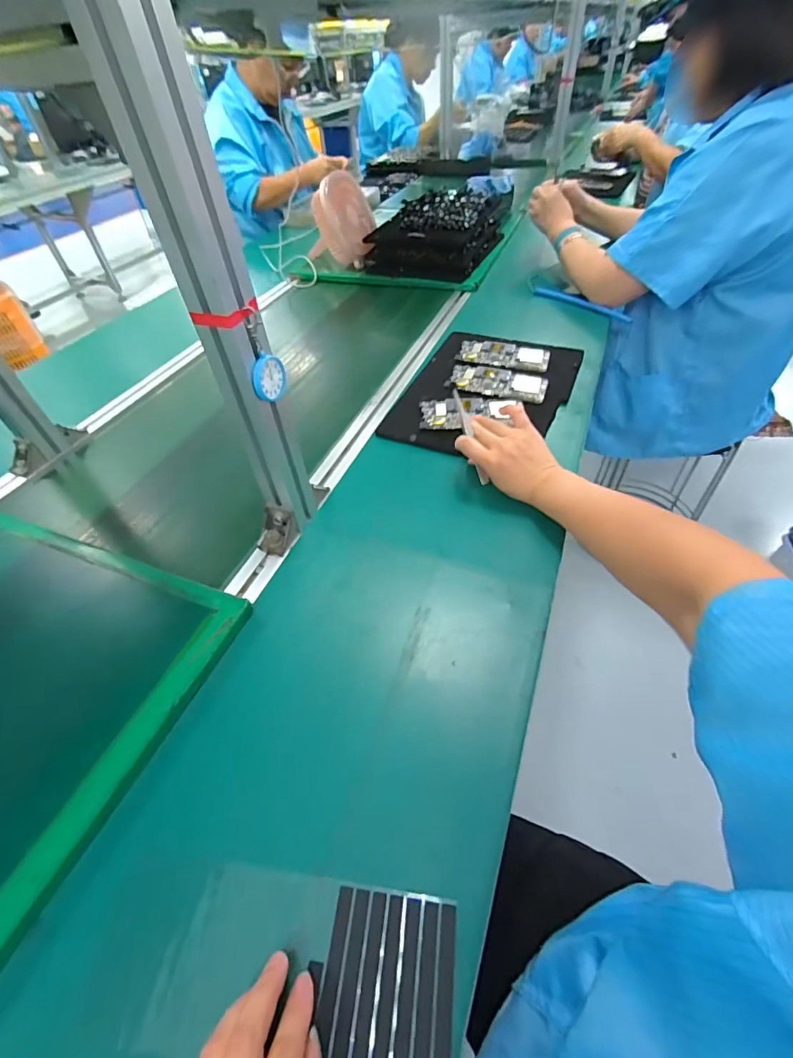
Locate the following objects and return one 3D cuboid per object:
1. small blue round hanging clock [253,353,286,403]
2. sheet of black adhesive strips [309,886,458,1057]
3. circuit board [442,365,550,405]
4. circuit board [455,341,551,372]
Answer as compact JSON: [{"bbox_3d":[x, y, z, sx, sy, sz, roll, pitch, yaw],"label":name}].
[{"bbox_3d":[-0.118,-0.140,0.407,0.008,0.045,0.040,16,51,18],"label":"small blue round hanging clock"},{"bbox_3d":[-0.006,0.288,0.276,0.084,0.004,0.091,1,47,6],"label":"sheet of black adhesive strips"},{"bbox_3d":[0.163,-0.237,0.709,0.153,0.007,0.074,15,51,17],"label":"circuit board"},{"bbox_3d":[0.188,-0.305,0.766,0.153,0.010,0.073,10,50,13],"label":"circuit board"}]

